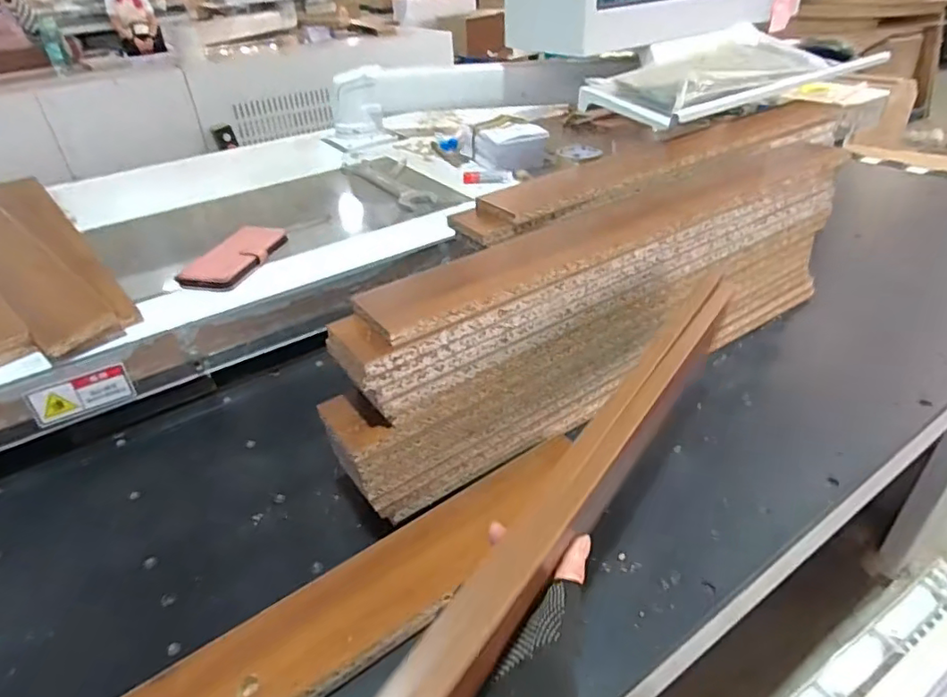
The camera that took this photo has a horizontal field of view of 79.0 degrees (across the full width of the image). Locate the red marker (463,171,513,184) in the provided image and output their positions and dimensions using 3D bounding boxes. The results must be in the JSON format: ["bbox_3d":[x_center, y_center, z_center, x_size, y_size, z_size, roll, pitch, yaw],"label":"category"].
[{"bbox_3d":[0.026,-0.317,1.066,0.088,0.020,0.016,-5,35,-1],"label":"red marker"}]

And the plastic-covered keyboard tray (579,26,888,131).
[{"bbox_3d":[0.499,-0.527,1.071,0.597,0.075,0.221,-23,40,-25],"label":"plastic-covered keyboard tray"}]

